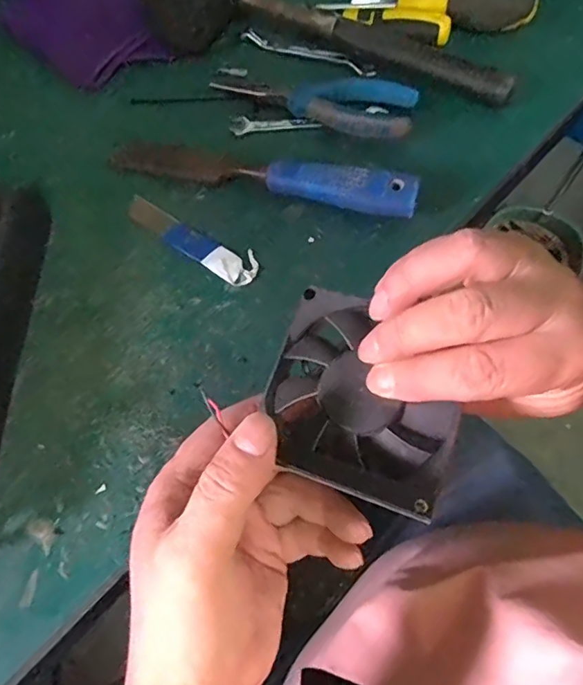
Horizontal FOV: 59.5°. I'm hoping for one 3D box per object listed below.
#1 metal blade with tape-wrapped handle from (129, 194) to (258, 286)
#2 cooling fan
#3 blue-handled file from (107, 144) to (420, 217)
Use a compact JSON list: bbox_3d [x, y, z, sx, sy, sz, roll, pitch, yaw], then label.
[{"bbox_3d":[-0.069,-0.073,0.354,0.107,0.004,0.025,32,71,14],"label":"metal blade with tape-wrapped handle"},{"bbox_3d":[0.029,0.022,0.213,0.078,0.014,0.077,20,70,7],"label":"cooling fan"},{"bbox_3d":[-0.023,-0.121,0.360,0.219,0.029,0.025,14,68,7],"label":"blue-handled file"}]

